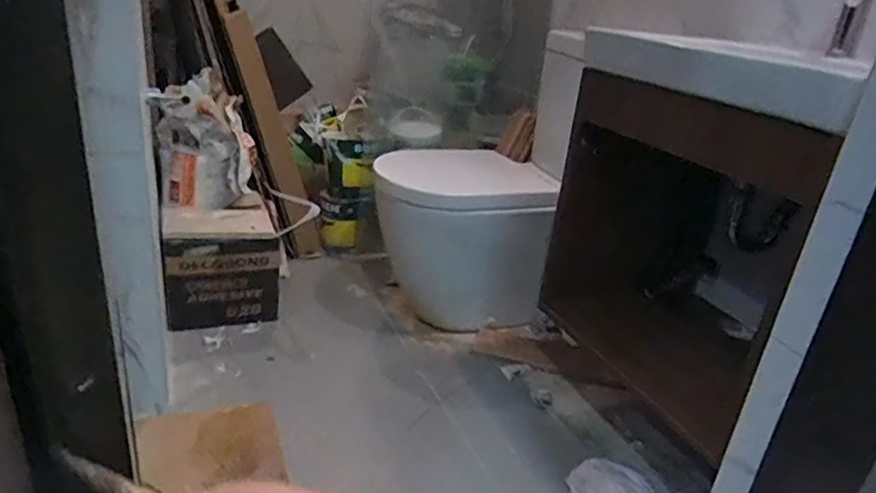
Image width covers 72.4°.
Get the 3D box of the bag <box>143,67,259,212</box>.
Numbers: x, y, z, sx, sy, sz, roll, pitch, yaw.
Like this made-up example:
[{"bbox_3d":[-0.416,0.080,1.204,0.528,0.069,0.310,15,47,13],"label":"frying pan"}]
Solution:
[{"bbox_3d":[-0.590,-0.265,1.516,0.227,0.298,0.195,-2,25,-18],"label":"bag"}]

